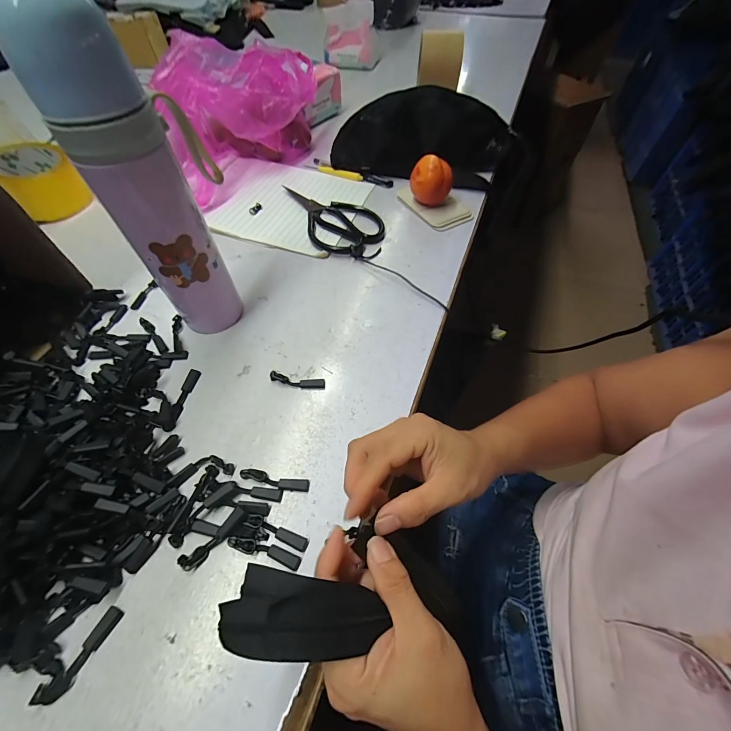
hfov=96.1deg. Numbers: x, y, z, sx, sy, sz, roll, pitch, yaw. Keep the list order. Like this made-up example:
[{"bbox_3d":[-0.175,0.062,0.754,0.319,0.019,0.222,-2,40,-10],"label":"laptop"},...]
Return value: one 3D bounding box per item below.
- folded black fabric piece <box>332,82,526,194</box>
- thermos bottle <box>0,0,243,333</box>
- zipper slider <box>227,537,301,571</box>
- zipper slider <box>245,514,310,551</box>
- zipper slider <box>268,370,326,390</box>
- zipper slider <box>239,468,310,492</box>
[{"bbox_3d":[0.100,-0.353,0.510,0.286,0.091,0.117,8,57,5],"label":"folded black fabric piece"},{"bbox_3d":[-0.167,-0.140,0.277,0.063,0.241,0.091,-6,57,-5],"label":"thermos bottle"},{"bbox_3d":[-0.075,0.135,0.239,0.057,0.004,0.010,14,58,8],"label":"zipper slider"},{"bbox_3d":[-0.067,0.124,0.247,0.050,0.004,0.010,19,59,12],"label":"zipper slider"},{"bbox_3d":[-0.067,0.015,0.321,0.055,0.005,0.013,7,57,4],"label":"zipper slider"},{"bbox_3d":[-0.075,0.094,0.269,0.057,0.004,0.011,9,58,5],"label":"zipper slider"}]

